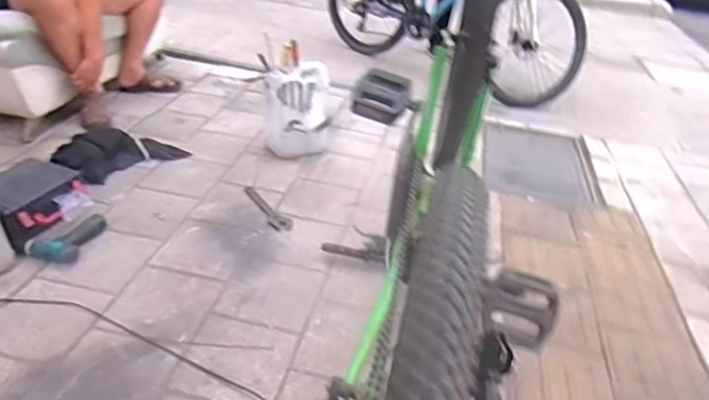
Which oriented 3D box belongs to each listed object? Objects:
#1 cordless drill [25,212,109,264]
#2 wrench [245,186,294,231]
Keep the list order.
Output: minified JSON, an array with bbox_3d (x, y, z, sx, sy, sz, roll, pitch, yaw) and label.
[{"bbox_3d":[-0.813,0.115,1.587,0.109,0.053,0.212,16,34,15],"label":"cordless drill"},{"bbox_3d":[-0.289,0.023,1.838,0.072,0.017,0.280,-16,39,-30],"label":"wrench"}]

